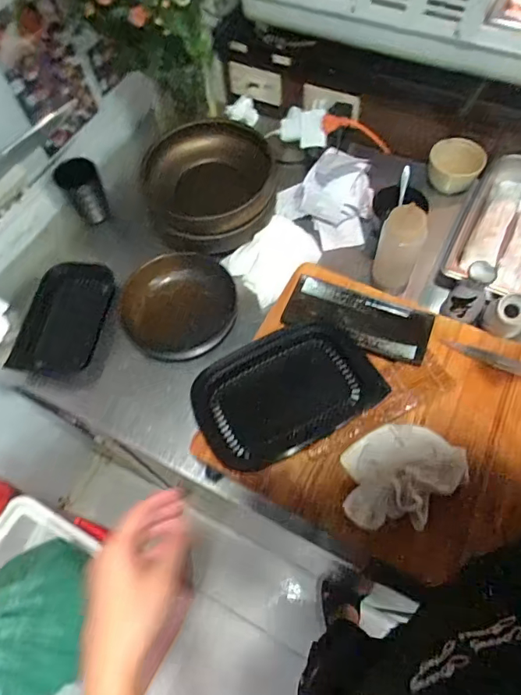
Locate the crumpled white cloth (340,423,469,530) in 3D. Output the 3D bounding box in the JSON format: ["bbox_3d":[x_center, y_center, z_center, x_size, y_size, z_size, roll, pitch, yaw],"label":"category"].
[{"bbox_3d":[0.191,0.164,0.626,0.153,0.039,0.128,-1,62,4],"label":"crumpled white cloth"}]

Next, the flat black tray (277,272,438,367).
[{"bbox_3d":[0.151,-0.046,0.736,0.217,0.022,0.088,18,65,13],"label":"flat black tray"}]

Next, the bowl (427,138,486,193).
[{"bbox_3d":[0.366,-0.340,0.891,0.096,0.062,0.081,12,63,10],"label":"bowl"}]

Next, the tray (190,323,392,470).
[{"bbox_3d":[0.037,0.061,0.692,0.262,0.025,0.167,-25,63,-9],"label":"tray"}]

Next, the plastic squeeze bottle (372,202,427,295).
[{"bbox_3d":[0.220,-0.151,0.764,0.065,0.171,0.047,14,64,11],"label":"plastic squeeze bottle"}]

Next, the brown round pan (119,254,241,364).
[{"bbox_3d":[-0.141,-0.068,0.817,0.200,0.071,0.189,-2,62,3],"label":"brown round pan"}]

